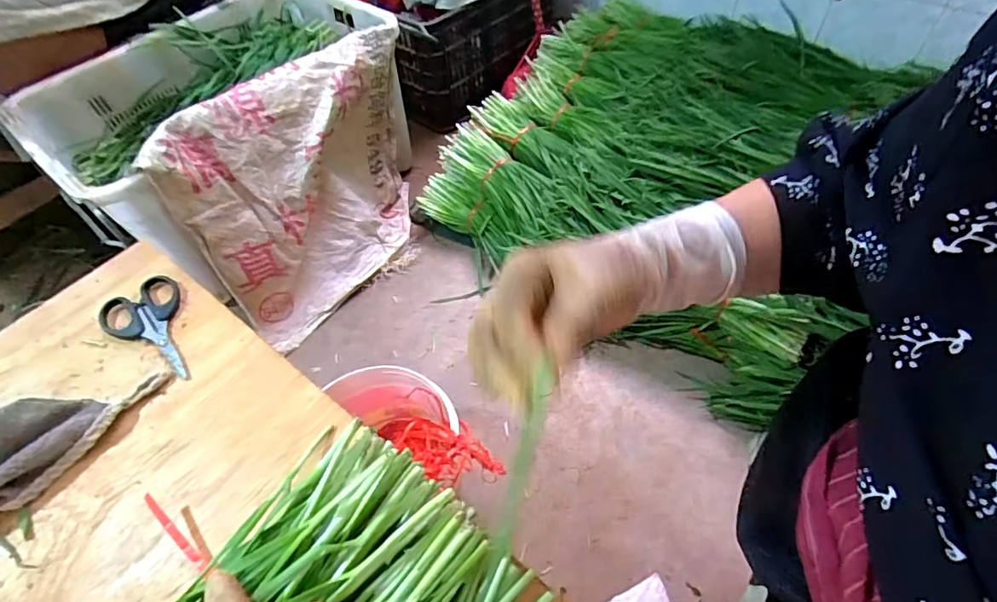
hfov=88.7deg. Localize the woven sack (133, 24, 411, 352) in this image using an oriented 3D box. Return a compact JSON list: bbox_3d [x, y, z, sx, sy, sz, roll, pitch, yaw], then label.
[{"bbox_3d":[-0.328,-0.239,1.006,0.162,0.401,0.560,25,60,22],"label":"woven sack"}]

